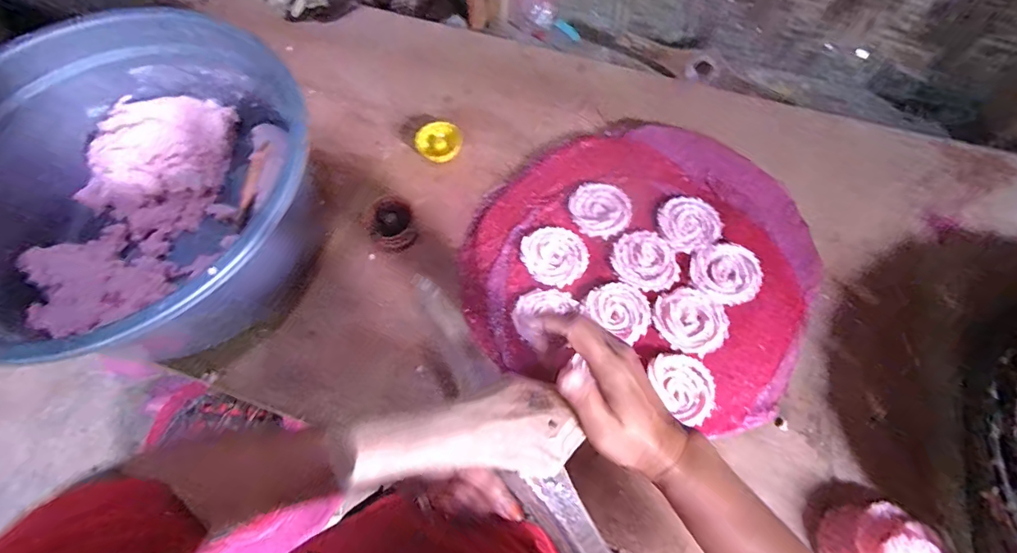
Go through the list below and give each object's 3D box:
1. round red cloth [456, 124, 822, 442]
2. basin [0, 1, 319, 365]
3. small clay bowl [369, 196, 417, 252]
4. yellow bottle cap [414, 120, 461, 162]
[{"bbox_3d":[0.161,-0.037,0.571,0.403,0.016,0.375,16,68,10],"label":"round red cloth"},{"bbox_3d":[-0.419,-0.092,0.536,0.373,0.180,0.379,34,72,16],"label":"basin"},{"bbox_3d":[-0.148,-0.069,0.584,0.059,0.048,0.059,-1,66,2],"label":"small clay bowl"},{"bbox_3d":[-0.098,-0.192,0.652,0.062,0.016,0.065,-1,66,2],"label":"yellow bottle cap"}]

